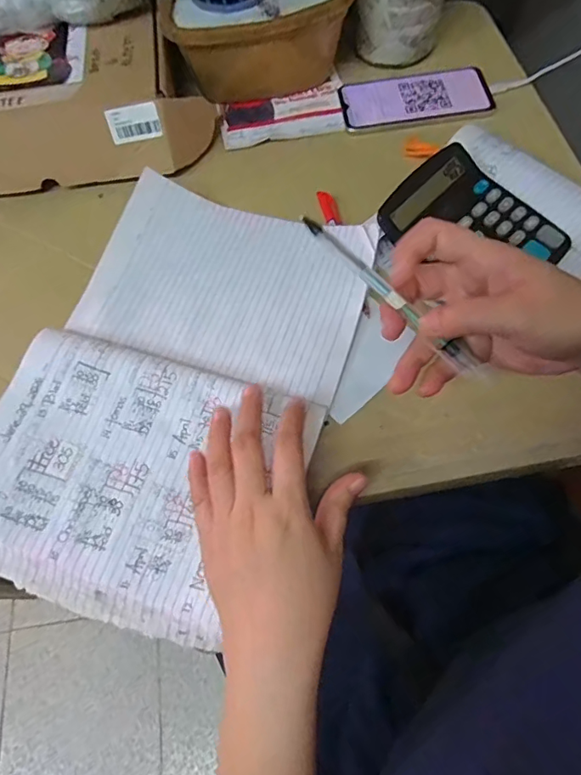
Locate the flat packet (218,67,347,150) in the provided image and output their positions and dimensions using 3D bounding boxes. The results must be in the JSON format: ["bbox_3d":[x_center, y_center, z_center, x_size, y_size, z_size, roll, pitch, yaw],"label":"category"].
[{"bbox_3d":[-0.007,-0.306,0.546,0.142,0.013,0.085,-13,68,-3],"label":"flat packet"}]

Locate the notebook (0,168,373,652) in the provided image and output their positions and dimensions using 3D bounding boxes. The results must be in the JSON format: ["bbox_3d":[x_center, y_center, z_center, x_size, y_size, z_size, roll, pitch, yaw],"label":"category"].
[{"bbox_3d":[-0.092,-0.005,0.405,0.241,0.029,0.360,20,70,10],"label":"notebook"}]

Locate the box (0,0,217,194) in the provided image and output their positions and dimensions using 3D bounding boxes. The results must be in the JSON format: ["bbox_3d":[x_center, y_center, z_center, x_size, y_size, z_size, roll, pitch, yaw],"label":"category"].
[{"bbox_3d":[-0.244,-0.311,0.516,0.300,0.070,0.200,-6,67,0],"label":"box"}]

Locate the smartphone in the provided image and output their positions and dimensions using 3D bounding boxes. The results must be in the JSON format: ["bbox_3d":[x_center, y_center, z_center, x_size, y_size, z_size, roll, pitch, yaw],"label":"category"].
[{"bbox_3d":[0.136,-0.315,0.534,0.156,0.010,0.076,-6,67,-1],"label":"smartphone"}]

